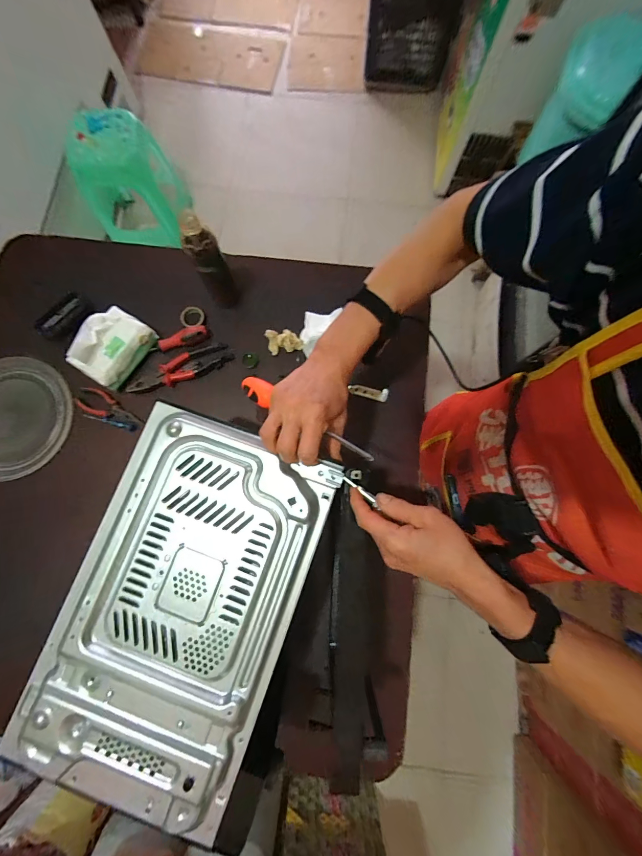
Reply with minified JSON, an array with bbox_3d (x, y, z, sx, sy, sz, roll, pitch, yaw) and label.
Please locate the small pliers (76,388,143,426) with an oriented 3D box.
[{"bbox_3d":[-0.420,-0.041,0.660,0.145,0.014,0.048,20,80,4],"label":"small pliers"}]

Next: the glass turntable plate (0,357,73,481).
[{"bbox_3d":[-0.617,-0.022,0.659,0.226,0.021,0.239,0,79,0],"label":"glass turntable plate"}]

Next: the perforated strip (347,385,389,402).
[{"bbox_3d":[0.098,-0.071,0.665,0.075,0.011,0.023,7,80,2],"label":"perforated strip"}]

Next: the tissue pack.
[{"bbox_3d":[-0.403,-0.158,0.638,0.090,0.076,0.138,33,81,6],"label":"tissue pack"}]

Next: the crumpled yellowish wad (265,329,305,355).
[{"bbox_3d":[-0.075,-0.180,0.679,0.071,0.023,0.045,-9,80,-1],"label":"crumpled yellowish wad"}]

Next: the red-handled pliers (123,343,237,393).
[{"bbox_3d":[-0.284,-0.122,0.657,0.207,0.016,0.055,-22,80,-4],"label":"red-handled pliers"}]

